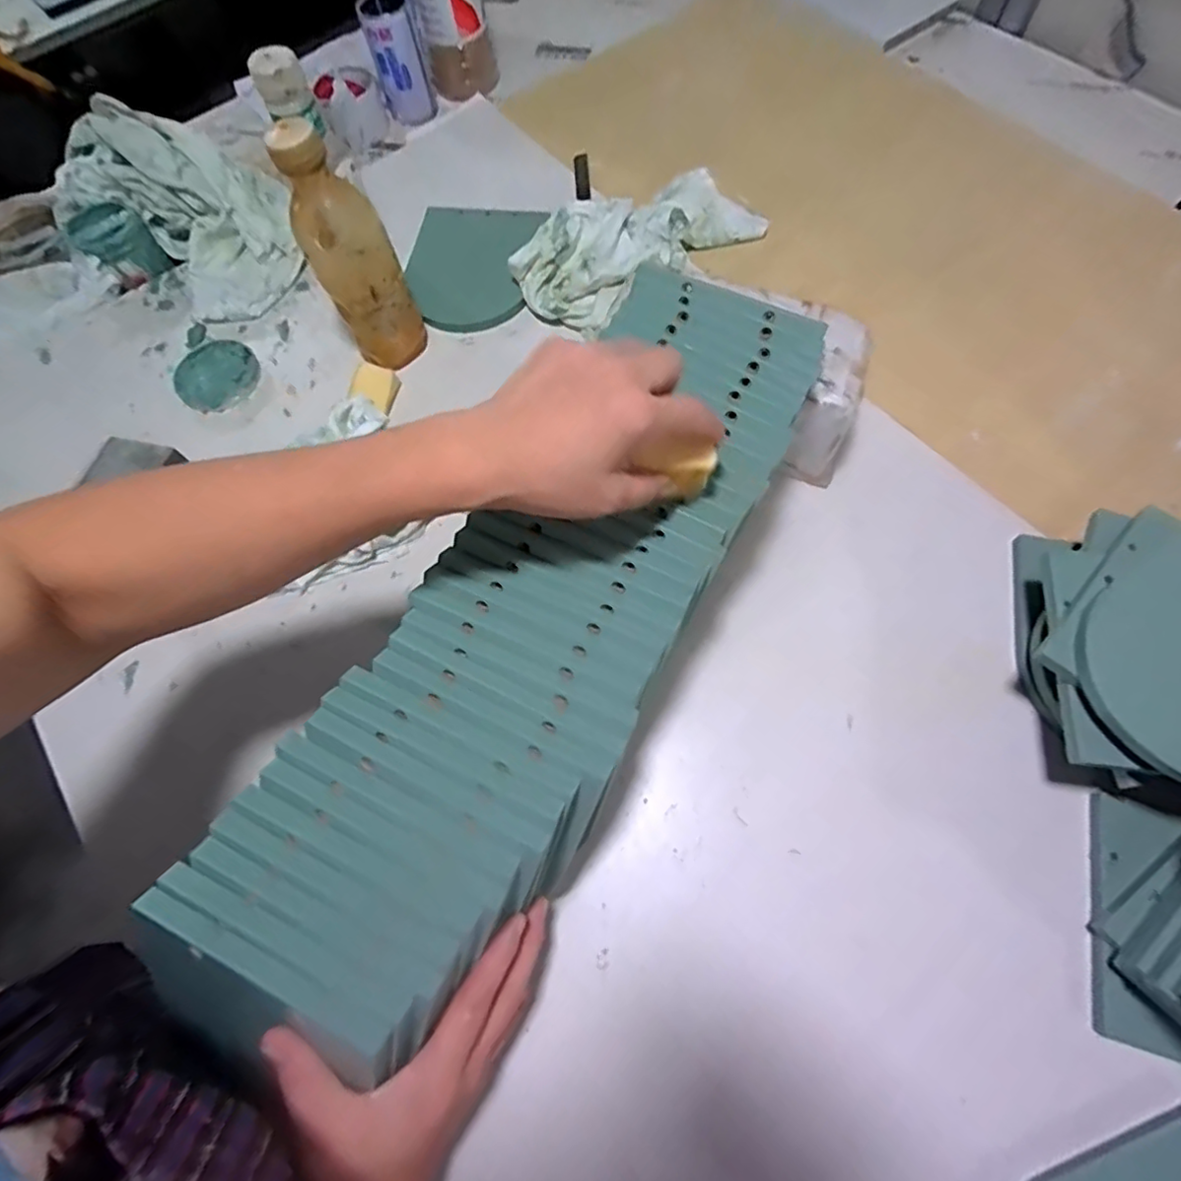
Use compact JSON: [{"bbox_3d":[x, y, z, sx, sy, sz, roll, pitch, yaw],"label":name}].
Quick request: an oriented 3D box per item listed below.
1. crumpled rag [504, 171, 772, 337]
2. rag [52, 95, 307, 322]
[{"bbox_3d":[0.054,-0.366,0.635,0.273,0.057,0.122,-30,68,-9],"label":"crumpled rag"},{"bbox_3d":[-0.468,-0.439,0.684,0.318,0.087,0.187,29,71,15],"label":"rag"}]

